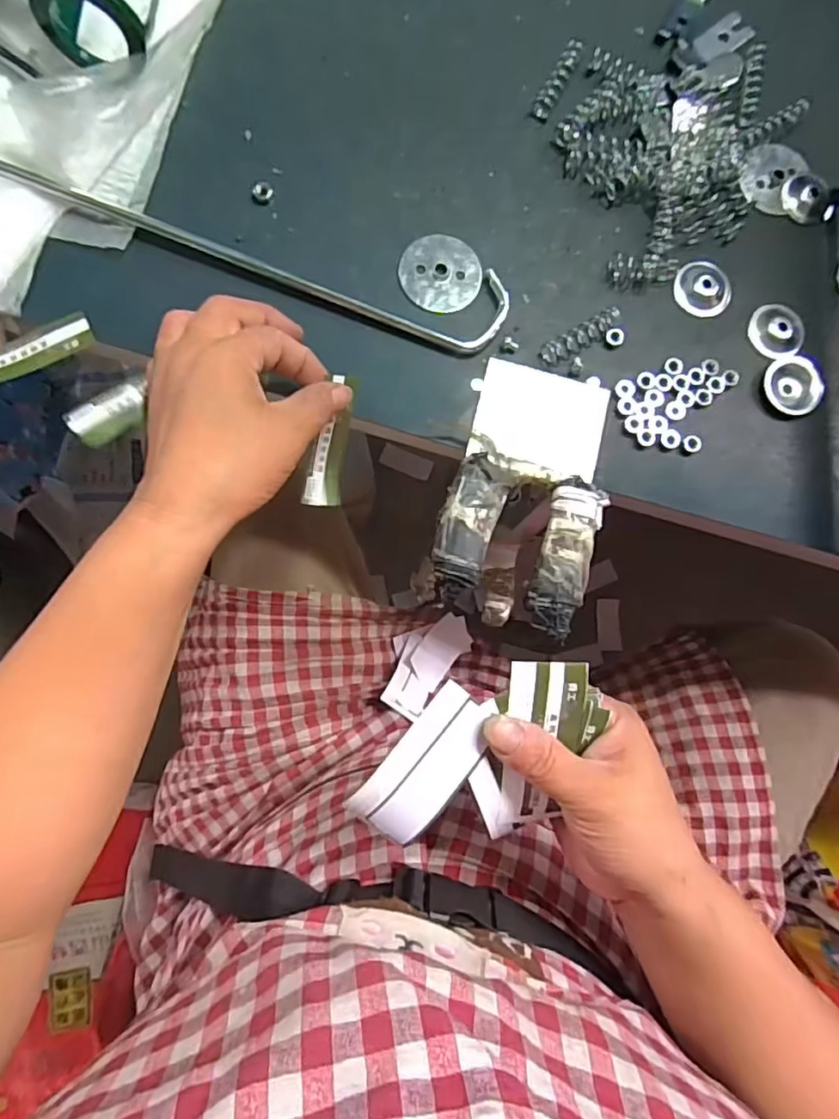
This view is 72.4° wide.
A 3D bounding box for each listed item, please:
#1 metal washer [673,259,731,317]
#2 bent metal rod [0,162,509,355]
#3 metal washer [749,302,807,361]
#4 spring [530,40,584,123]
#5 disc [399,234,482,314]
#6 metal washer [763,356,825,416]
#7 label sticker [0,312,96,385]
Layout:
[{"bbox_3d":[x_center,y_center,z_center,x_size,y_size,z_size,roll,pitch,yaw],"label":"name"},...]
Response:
[{"bbox_3d":[0.168,-0.160,0.338,0.032,0.004,0.032,1,84,-5],"label":"metal washer"},{"bbox_3d":[-0.105,-0.188,0.323,0.322,0.009,0.046,19,82,-3],"label":"bent metal rod"},{"bbox_3d":[0.213,-0.136,0.340,0.038,0.005,0.033,-18,86,-7],"label":"metal washer"},{"bbox_3d":[0.082,-0.288,0.343,0.011,0.010,0.052,28,82,-2],"label":"spring"},{"bbox_3d":[0.012,-0.165,0.328,0.045,0.004,0.044,15,83,-3],"label":"disc"},{"bbox_3d":[0.220,-0.102,0.336,0.035,0.007,0.034,1,84,-5],"label":"metal washer"},{"bbox_3d":[-0.214,-0.111,0.311,0.075,0.011,0.018,-26,87,-7],"label":"label sticker"}]

